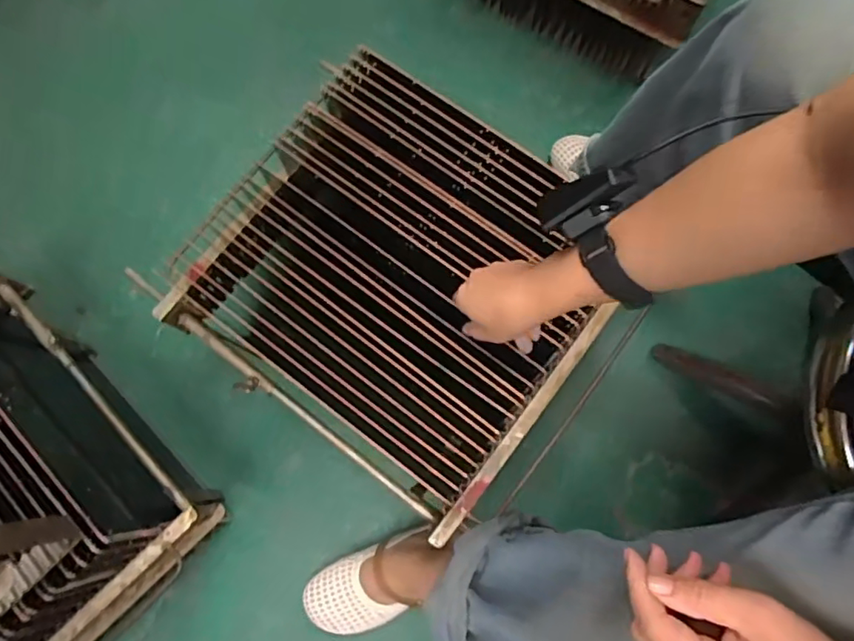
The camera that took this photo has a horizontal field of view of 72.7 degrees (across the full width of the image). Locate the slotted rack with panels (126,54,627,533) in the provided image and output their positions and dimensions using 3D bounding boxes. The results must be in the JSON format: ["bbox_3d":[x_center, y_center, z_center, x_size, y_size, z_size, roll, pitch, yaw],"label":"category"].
[{"bbox_3d":[-0.039,-0.046,0.643,0.420,0.135,0.365,36,78,10],"label":"slotted rack with panels"}]

